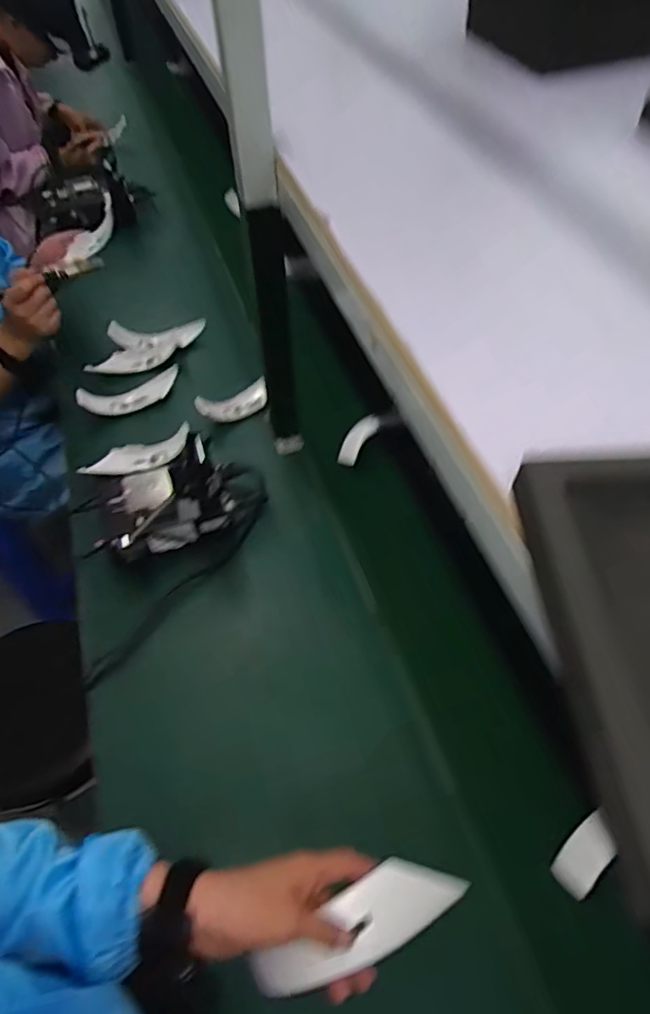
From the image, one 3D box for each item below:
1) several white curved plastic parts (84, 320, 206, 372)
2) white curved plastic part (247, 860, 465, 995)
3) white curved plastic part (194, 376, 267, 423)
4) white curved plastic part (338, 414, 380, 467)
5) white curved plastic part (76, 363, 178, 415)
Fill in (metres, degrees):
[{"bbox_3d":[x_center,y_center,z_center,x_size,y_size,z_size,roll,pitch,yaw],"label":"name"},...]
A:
[{"bbox_3d":[-0.346,-0.319,1.122,0.232,0.035,0.100,-14,55,-8],"label":"several white curved plastic parts"},{"bbox_3d":[0.026,0.319,0.442,0.168,0.022,0.050,-22,54,-11],"label":"white curved plastic part"},{"bbox_3d":[-0.158,-0.180,1.023,0.137,0.052,0.037,-22,53,-31],"label":"white curved plastic part"},{"bbox_3d":[0.055,-0.114,0.973,0.032,0.022,0.096,38,95,28],"label":"white curved plastic part"},{"bbox_3d":[-0.348,-0.208,1.038,0.182,0.039,0.046,-22,56,-13],"label":"white curved plastic part"}]

